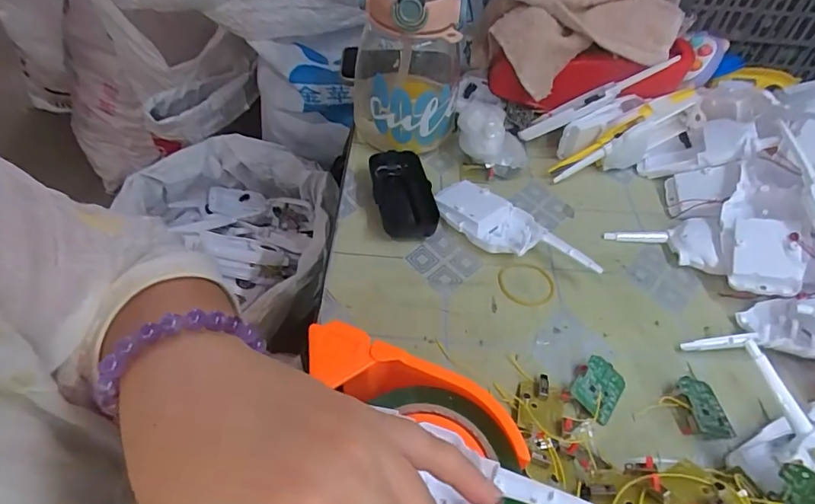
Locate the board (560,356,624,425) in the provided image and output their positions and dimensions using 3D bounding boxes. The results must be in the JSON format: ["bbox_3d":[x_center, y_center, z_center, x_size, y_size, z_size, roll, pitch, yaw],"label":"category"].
[{"bbox_3d":[0.138,0.099,0.349,0.034,0.012,0.046,44,58,7],"label":"board"}]

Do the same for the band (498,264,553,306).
[{"bbox_3d":[0.103,0.028,0.415,0.048,0.004,0.046,4,48,-4],"label":"band"}]

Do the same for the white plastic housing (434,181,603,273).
[{"bbox_3d":[0.097,-0.020,0.442,0.156,0.026,0.061,27,50,17],"label":"white plastic housing"}]

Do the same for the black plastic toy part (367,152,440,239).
[{"bbox_3d":[-0.003,-0.056,0.467,0.053,0.025,0.105,-7,49,-13],"label":"black plastic toy part"}]

